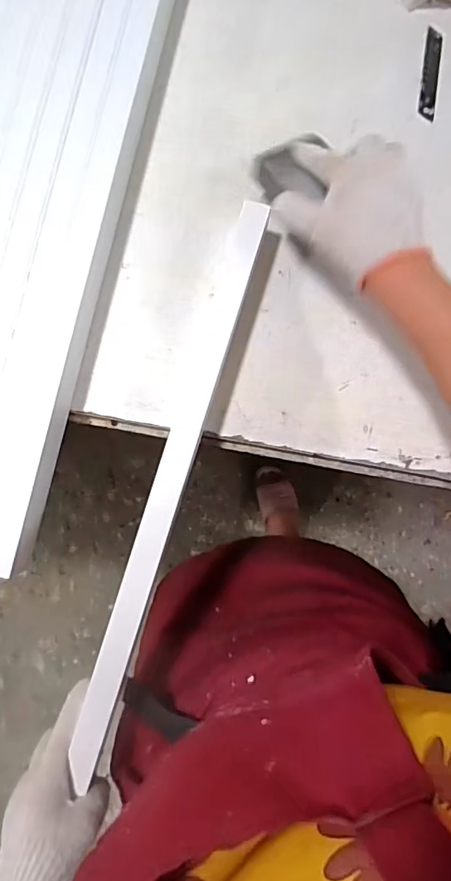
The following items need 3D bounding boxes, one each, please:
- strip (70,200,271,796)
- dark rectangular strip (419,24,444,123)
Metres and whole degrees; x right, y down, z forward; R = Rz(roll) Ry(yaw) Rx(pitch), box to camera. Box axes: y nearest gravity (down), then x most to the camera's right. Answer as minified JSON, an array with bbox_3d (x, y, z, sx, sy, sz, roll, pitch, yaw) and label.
[{"bbox_3d":[-0.047,0.033,0.442,0.031,0.013,0.510,17,85,-1],"label":"strip"},{"bbox_3d":[0.217,-0.387,0.528,0.017,0.004,0.101,8,86,-1],"label":"dark rectangular strip"}]

